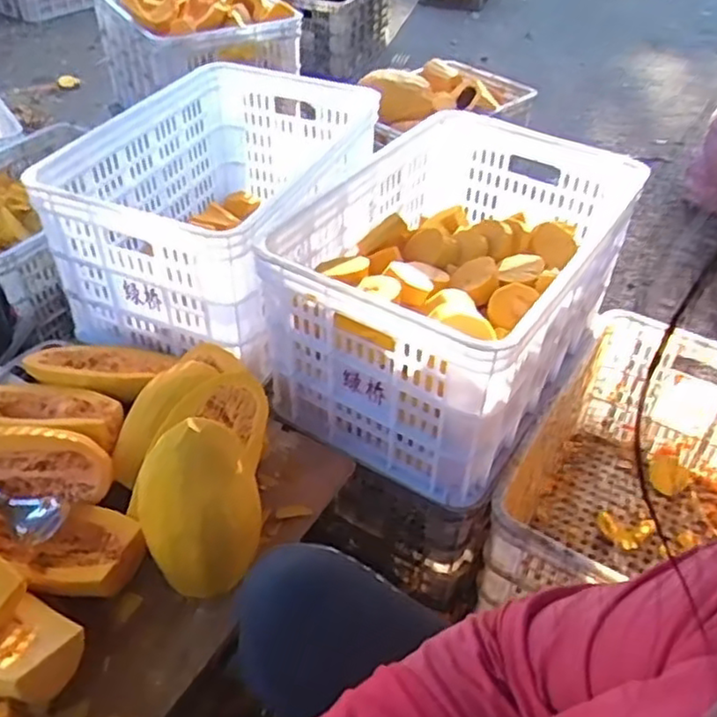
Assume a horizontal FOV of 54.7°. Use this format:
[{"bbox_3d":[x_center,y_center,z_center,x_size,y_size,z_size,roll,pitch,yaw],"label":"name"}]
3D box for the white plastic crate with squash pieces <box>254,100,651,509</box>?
[{"bbox_3d":[0.143,-0.114,1.054,0.377,0.287,0.551,24,46,21],"label":"white plastic crate with squash pieces"}]

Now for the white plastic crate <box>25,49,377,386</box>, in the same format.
[{"bbox_3d":[-0.219,-0.270,1.197,0.384,0.261,0.581,14,43,12],"label":"white plastic crate"}]

